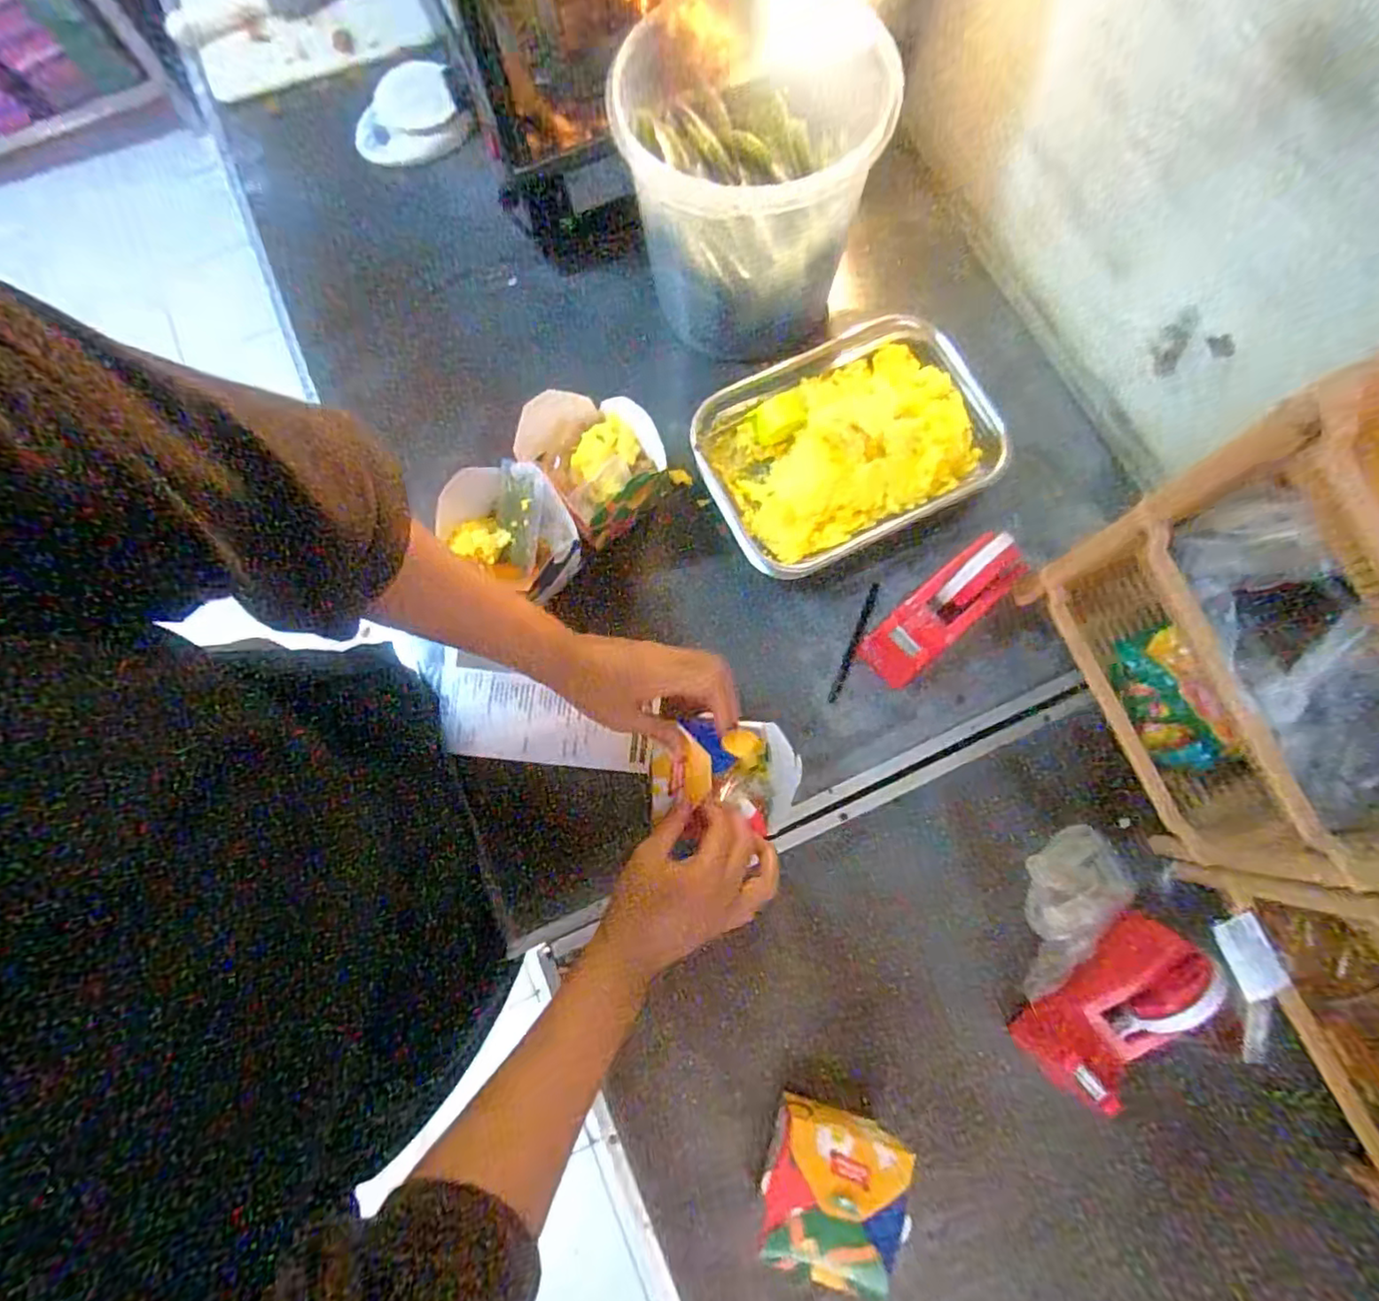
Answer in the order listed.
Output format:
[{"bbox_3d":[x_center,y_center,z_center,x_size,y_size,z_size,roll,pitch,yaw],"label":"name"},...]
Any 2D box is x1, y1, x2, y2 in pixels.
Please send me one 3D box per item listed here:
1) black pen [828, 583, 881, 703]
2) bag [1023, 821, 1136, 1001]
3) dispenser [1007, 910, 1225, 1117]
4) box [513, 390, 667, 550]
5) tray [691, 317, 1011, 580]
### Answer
[{"bbox_3d":[0.170,-0.009,0.648,0.009,0.011,0.130,23,79,6],"label":"black pen"},{"bbox_3d":[0.337,0.228,0.571,0.150,0.030,0.077,-41,80,-8],"label":"bag"},{"bbox_3d":[0.357,0.298,0.528,0.161,0.068,0.077,-45,80,5],"label":"dispenser"},{"bbox_3d":[-0.092,-0.195,0.653,0.127,0.109,0.135,-41,80,-8],"label":"box"},{"bbox_3d":[0.162,-0.213,0.668,0.291,0.065,0.219,-27,78,-5],"label":"tray"}]

